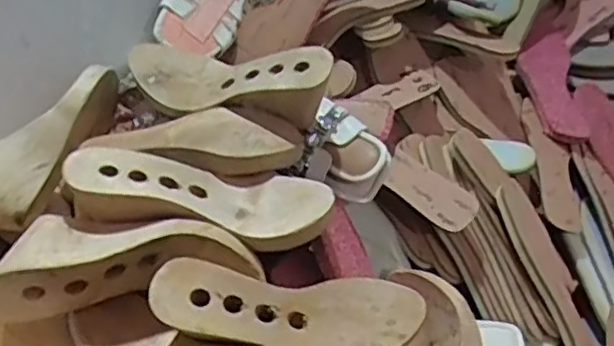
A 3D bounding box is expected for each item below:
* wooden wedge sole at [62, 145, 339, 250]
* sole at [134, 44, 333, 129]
[{"bbox_3d":[-0.096,0.019,0.591,0.233,0.060,0.075,11,26,-13],"label":"wooden wedge sole"},{"bbox_3d":[-0.083,-0.098,0.675,0.221,0.068,0.074,17,32,29],"label":"sole"}]

